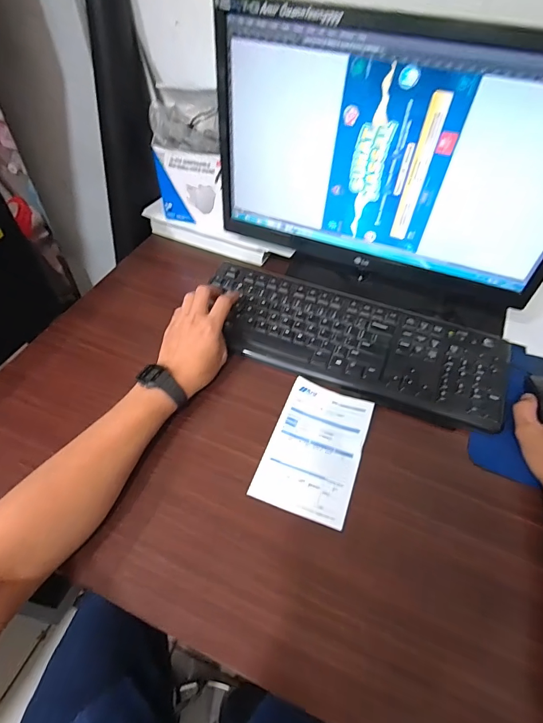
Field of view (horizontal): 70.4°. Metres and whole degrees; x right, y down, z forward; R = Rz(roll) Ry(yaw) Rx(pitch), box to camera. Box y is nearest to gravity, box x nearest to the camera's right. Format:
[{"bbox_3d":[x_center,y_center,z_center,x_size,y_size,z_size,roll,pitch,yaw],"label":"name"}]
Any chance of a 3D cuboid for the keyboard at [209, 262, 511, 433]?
[{"bbox_3d":[0.104,-0.034,0.541,0.421,0.020,0.151,21,56,14],"label":"keyboard"}]

